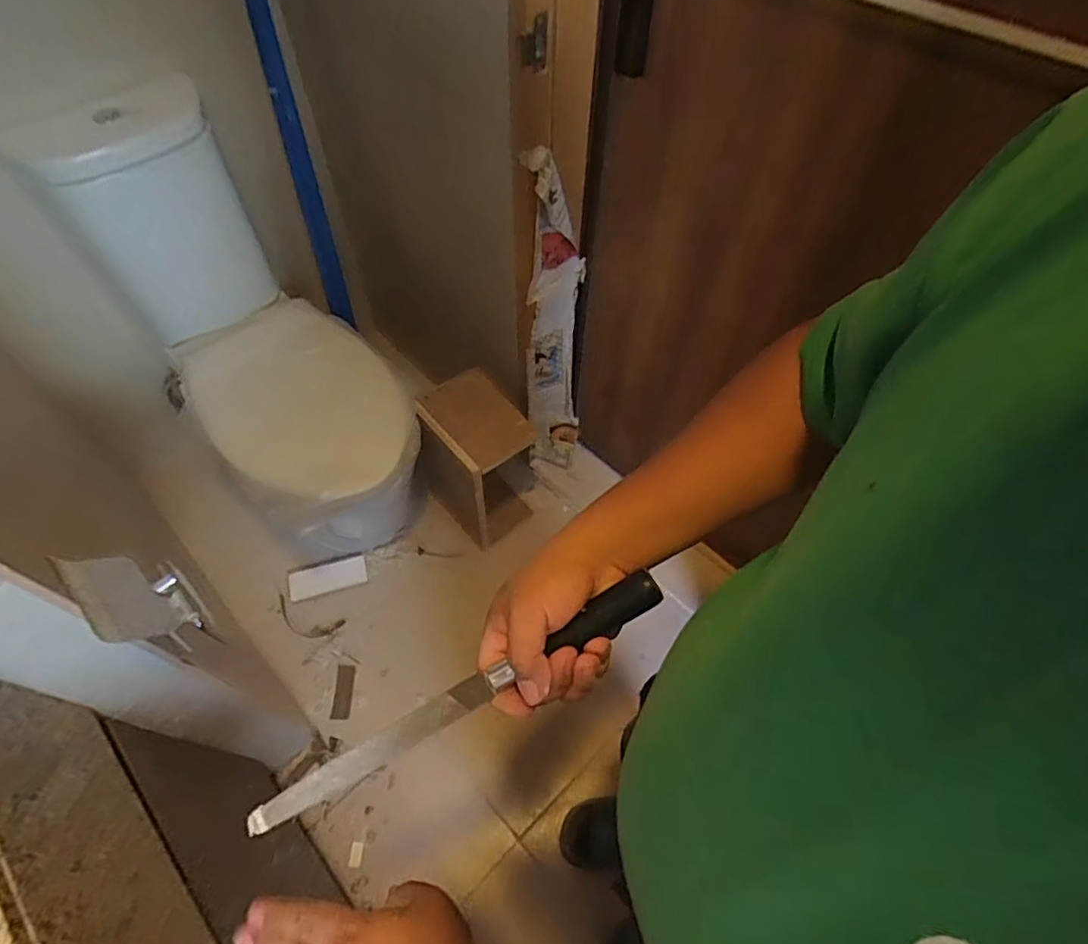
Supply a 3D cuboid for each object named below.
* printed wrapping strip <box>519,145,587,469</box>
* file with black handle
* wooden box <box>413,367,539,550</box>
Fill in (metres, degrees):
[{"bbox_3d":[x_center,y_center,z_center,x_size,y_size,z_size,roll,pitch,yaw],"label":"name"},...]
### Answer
[{"bbox_3d":[0.021,-0.280,1.254,0.122,0.804,0.072,-3,57,-3],"label":"printed wrapping strip"},{"bbox_3d":[-0.066,0.160,0.399,0.328,0.019,0.021,-32,61,7],"label":"file with black handle"},{"bbox_3d":[-0.153,-0.009,1.370,0.197,0.399,0.226,-36,65,-22],"label":"wooden box"}]

